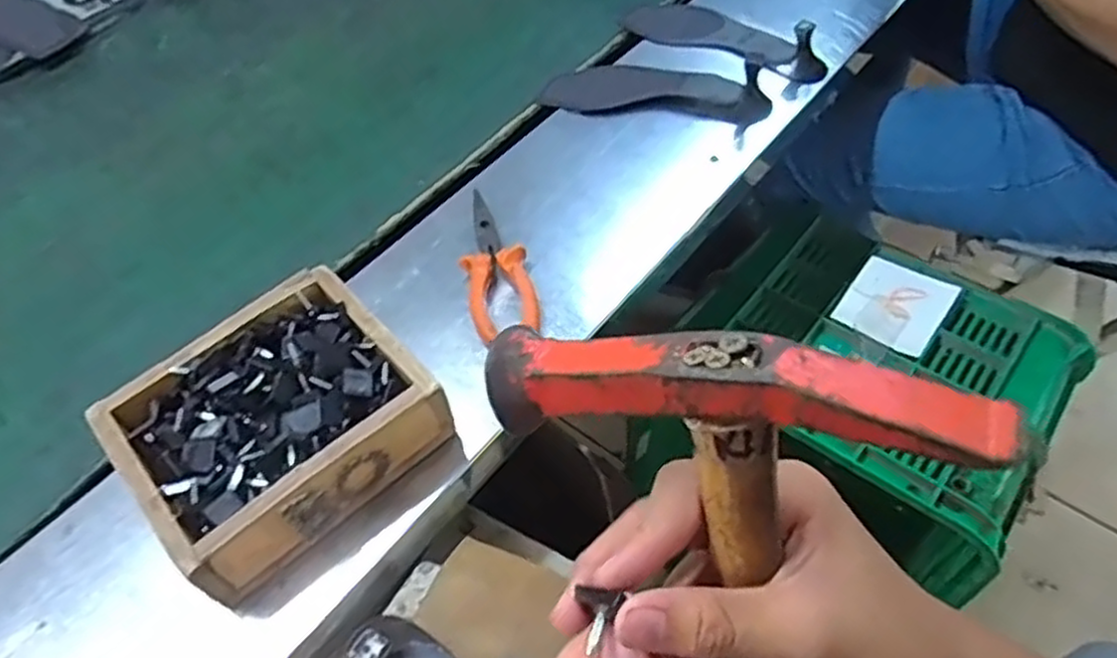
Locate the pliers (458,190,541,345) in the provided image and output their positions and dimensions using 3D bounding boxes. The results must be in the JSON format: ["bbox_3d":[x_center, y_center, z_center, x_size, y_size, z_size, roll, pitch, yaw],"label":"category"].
[{"bbox_3d":[-0.053,-0.053,0.601,0.051,0.026,0.146,-14,53,-6],"label":"pliers"}]

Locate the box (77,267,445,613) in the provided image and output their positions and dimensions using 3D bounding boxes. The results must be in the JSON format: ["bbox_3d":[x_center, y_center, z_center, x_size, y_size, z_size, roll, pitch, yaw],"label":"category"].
[{"bbox_3d":[-0.184,0.068,0.500,0.175,0.080,0.163,-36,58,-21],"label":"box"}]

